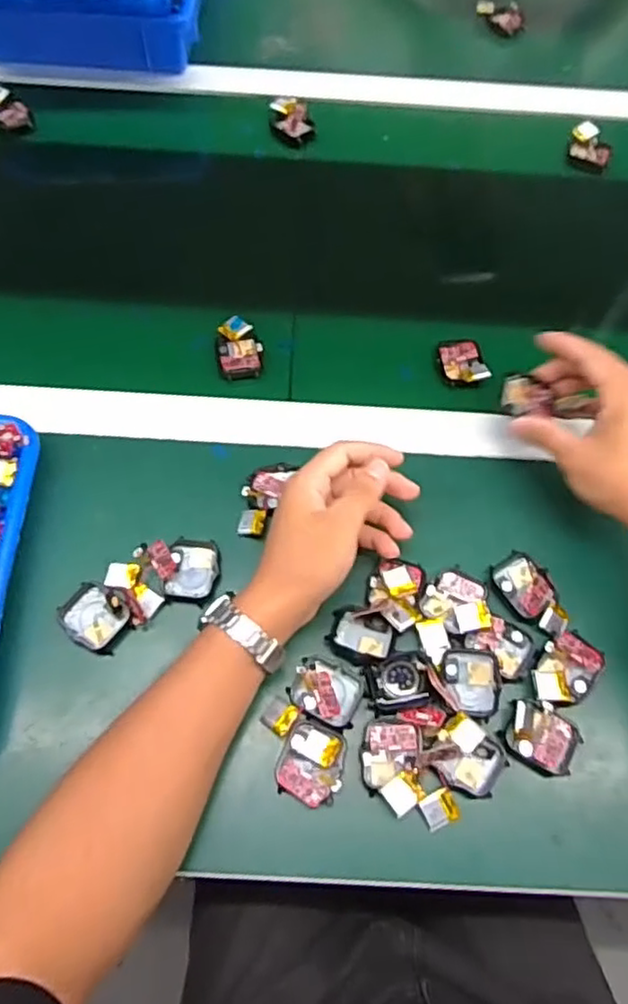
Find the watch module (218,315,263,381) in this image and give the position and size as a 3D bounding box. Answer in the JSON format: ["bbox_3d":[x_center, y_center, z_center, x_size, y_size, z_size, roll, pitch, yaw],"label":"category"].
[{"bbox_3d":[-0.064,-0.131,0.565,0.035,0.013,0.057,-8,66,-6],"label":"watch module"}]

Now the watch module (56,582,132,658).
[{"bbox_3d":[-0.152,0.079,0.460,0.045,0.015,0.039,34,69,13],"label":"watch module"}]

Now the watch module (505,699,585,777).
[{"bbox_3d":[0.150,0.153,0.433,0.046,0.017,0.040,18,66,6],"label":"watch module"}]

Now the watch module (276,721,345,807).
[{"bbox_3d":[-0.001,0.165,0.421,0.040,0.012,0.047,19,66,7],"label":"watch module"}]

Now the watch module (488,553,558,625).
[{"bbox_3d":[0.151,0.059,0.479,0.039,0.006,0.046,-30,70,-15],"label":"watch module"}]

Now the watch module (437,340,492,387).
[{"bbox_3d":[0.127,-0.119,0.564,0.038,0.015,0.047,-7,65,-6],"label":"watch module"}]

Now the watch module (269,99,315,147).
[{"bbox_3d":[-0.023,-0.400,0.697,0.045,0.022,0.051,-1,65,-2],"label":"watch module"}]

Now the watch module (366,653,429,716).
[{"bbox_3d":[0.057,0.120,0.443,0.040,0.007,0.036,-12,66,-7],"label":"watch module"}]

